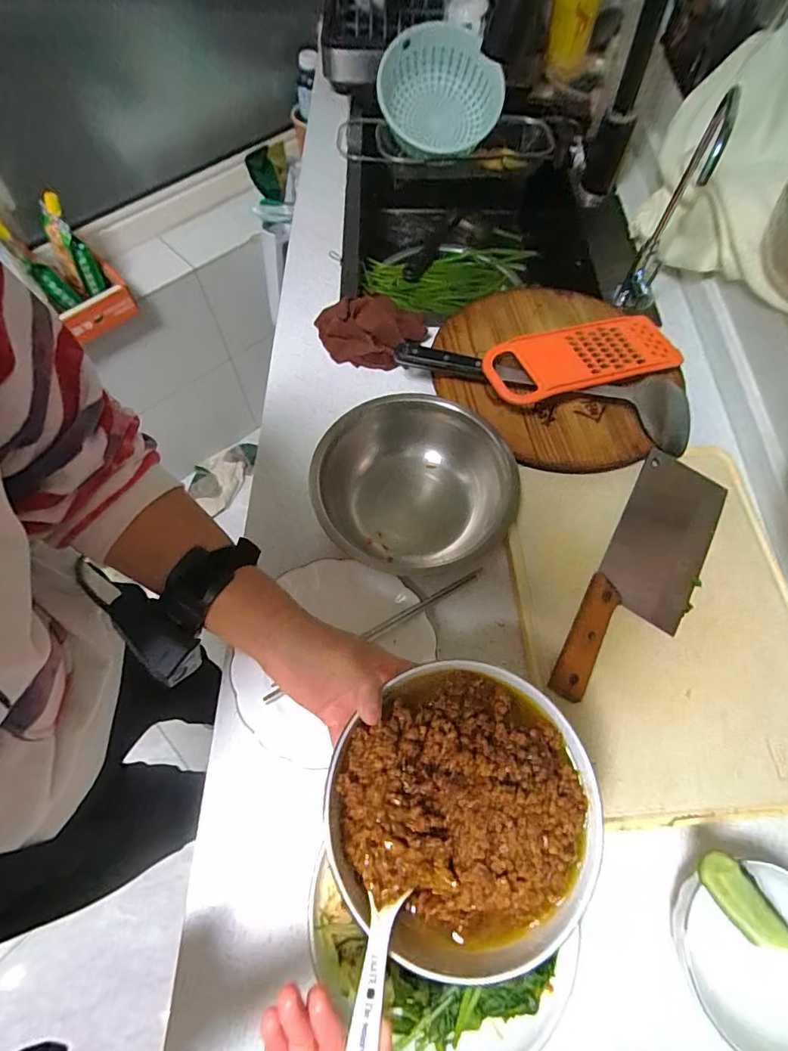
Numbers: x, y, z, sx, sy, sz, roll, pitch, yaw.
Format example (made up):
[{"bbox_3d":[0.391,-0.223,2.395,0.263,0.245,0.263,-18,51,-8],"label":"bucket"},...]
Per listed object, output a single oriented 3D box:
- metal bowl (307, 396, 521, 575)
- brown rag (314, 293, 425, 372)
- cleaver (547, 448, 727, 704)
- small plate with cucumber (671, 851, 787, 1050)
[{"bbox_3d":[0.023,-0.042,0.526,0.203,0.074,0.186,0,65,-1],"label":"metal bowl"},{"bbox_3d":[-0.038,-0.259,0.643,0.127,0.033,0.104,28,67,12],"label":"brown rag"},{"bbox_3d":[0.255,0.049,0.484,0.091,0.021,0.299,29,68,12],"label":"cleaver"},{"bbox_3d":[0.276,0.306,0.341,0.116,0.069,0.123,0,65,-1],"label":"small plate with cucumber"}]

